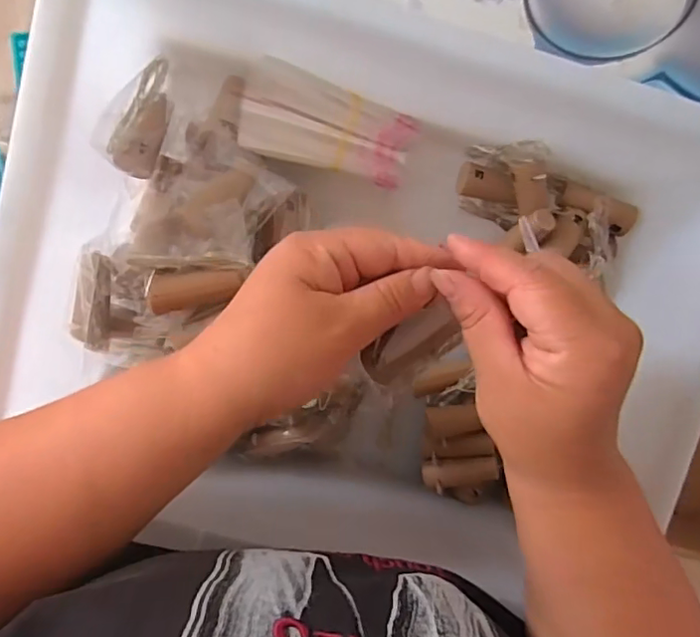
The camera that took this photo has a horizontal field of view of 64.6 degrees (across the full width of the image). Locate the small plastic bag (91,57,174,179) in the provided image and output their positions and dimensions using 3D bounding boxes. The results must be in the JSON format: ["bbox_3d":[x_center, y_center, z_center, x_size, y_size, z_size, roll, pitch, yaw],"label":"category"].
[{"bbox_3d":[-0.120,-0.114,0.313,0.015,0.039,0.065,10,76,35],"label":"small plastic bag"}]

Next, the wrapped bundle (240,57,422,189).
[{"bbox_3d":[-0.011,-0.114,0.339,0.108,0.034,0.048,13,86,-19],"label":"wrapped bundle"}]

